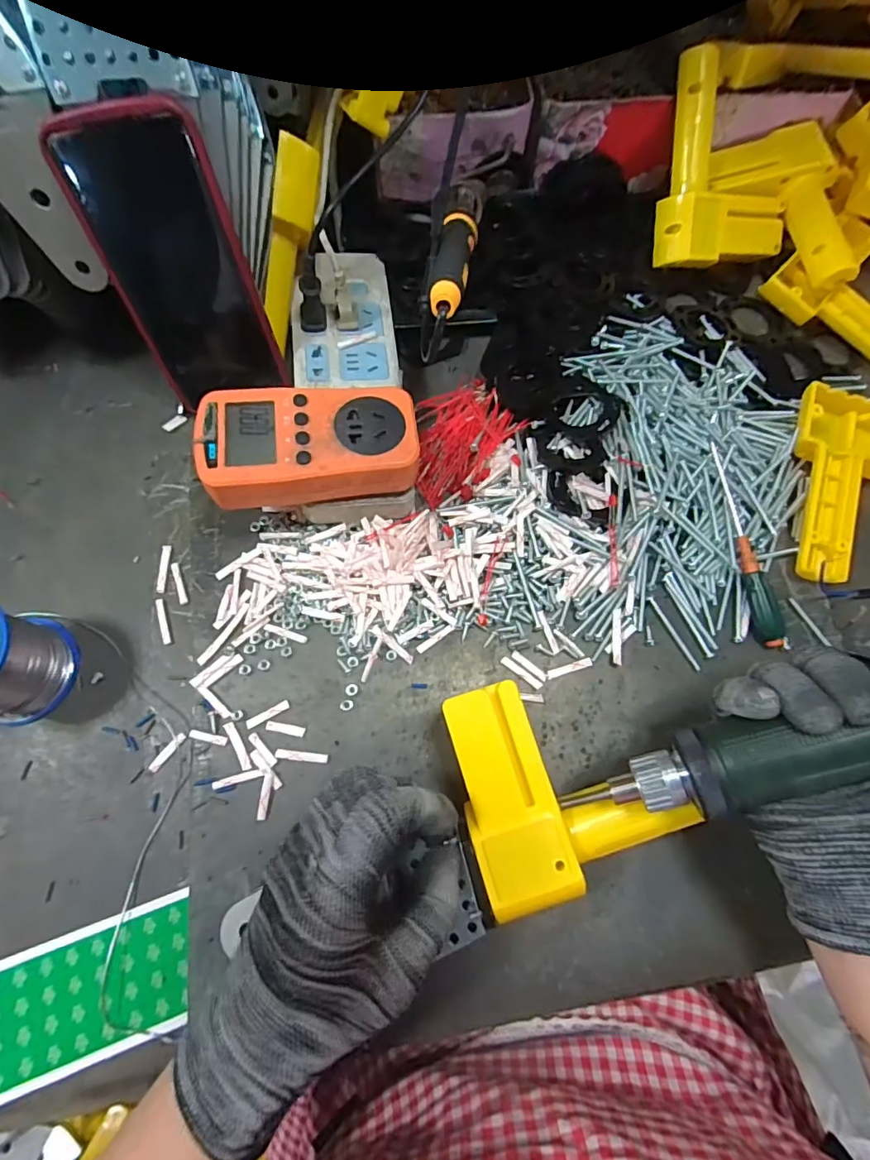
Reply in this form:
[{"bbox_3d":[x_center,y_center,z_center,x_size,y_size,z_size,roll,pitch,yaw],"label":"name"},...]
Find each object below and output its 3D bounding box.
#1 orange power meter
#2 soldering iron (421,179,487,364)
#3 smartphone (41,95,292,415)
[{"bbox_3d":[-0.075,-0.085,0.308,0.125,0.029,0.067,-8,71,-6],"label":"orange power meter"},{"bbox_3d":[0.011,-0.198,0.304,0.023,0.019,0.200,9,58,2],"label":"soldering iron"},{"bbox_3d":[-0.156,-0.189,0.310,0.080,0.150,0.009,-10,45,2],"label":"smartphone"}]

